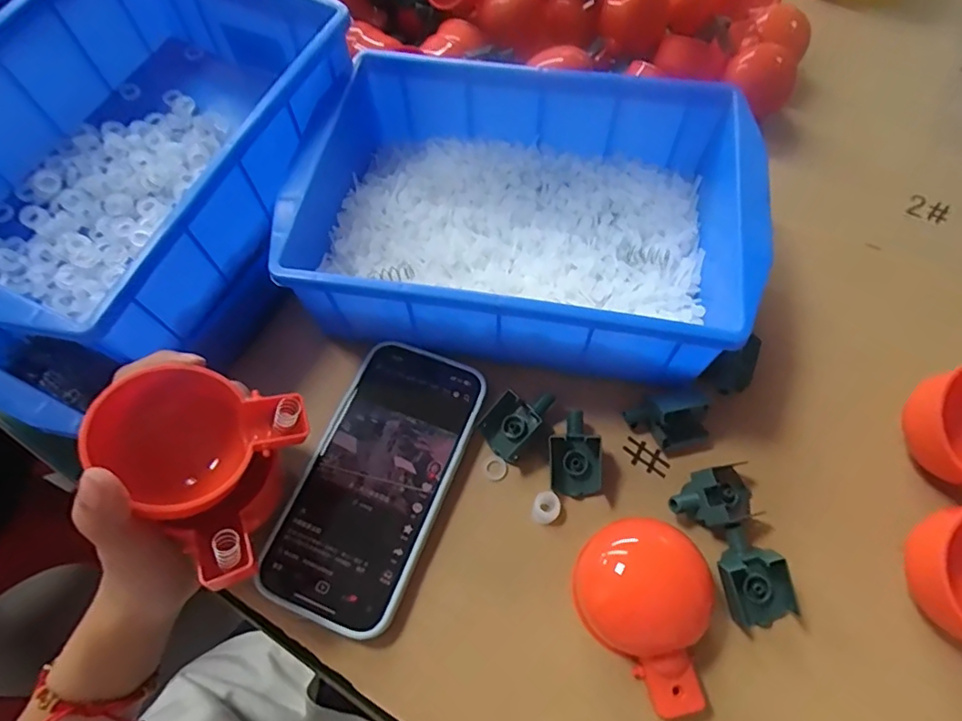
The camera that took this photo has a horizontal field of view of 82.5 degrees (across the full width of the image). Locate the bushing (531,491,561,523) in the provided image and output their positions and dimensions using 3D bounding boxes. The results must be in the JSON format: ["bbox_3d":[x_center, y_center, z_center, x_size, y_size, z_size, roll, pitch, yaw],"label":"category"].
[{"bbox_3d":[0.035,0.078,0.290,0.014,0.010,0.016,23,64,12],"label":"bushing"}]

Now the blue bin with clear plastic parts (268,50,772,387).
[{"bbox_3d":[0.025,-0.084,0.333,0.245,0.083,0.176,11,62,6],"label":"blue bin with clear plastic parts"}]

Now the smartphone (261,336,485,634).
[{"bbox_3d":[-0.054,0.060,0.293,0.073,0.016,0.150,20,63,10],"label":"smartphone"}]

